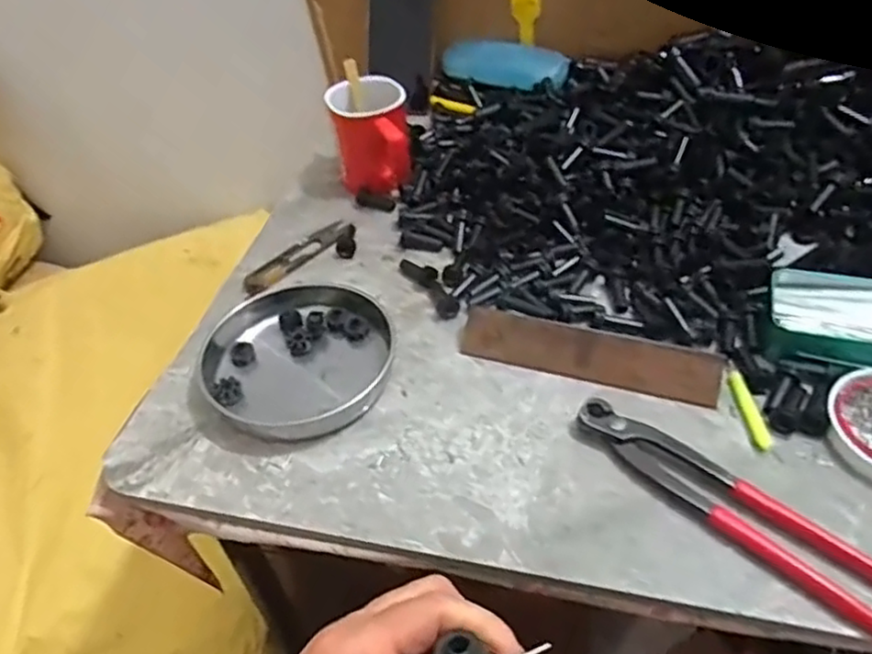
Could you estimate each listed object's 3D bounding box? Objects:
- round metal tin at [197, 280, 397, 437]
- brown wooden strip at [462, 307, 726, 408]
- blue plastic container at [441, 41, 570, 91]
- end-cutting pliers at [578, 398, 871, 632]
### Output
[{"bbox_3d":[-0.098,0.017,0.510,0.134,0.020,0.142,-3,45,3],"label":"round metal tin"},{"bbox_3d":[0.108,0.020,0.484,0.179,0.037,0.006,12,9,17],"label":"brown wooden strip"},{"bbox_3d":[0.078,-0.296,0.766,0.155,0.031,0.056,23,51,26],"label":"blue plastic container"},{"bbox_3d":[0.170,0.103,0.401,0.194,0.014,0.041,31,55,31],"label":"end-cutting pliers"}]

